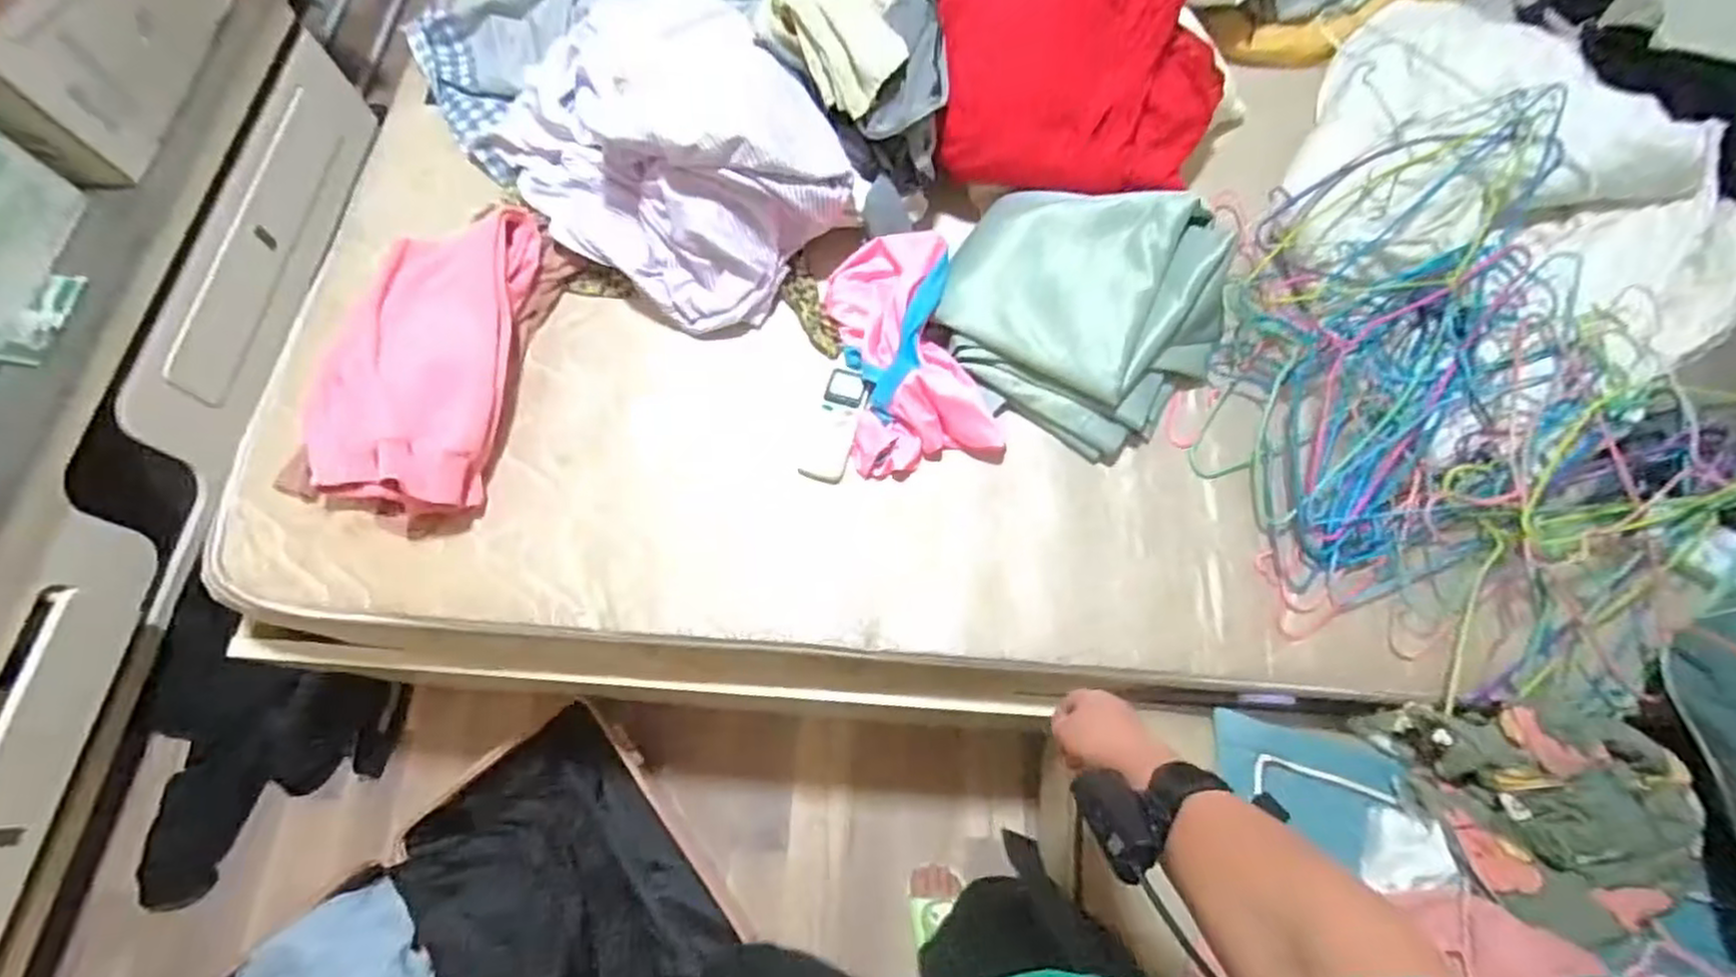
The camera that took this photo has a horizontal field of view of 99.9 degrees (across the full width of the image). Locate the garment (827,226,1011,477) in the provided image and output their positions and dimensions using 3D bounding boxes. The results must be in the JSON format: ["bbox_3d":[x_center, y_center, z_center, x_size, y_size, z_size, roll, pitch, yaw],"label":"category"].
[{"bbox_3d":[0.051,-0.187,0.944,0.176,0.091,0.317,-10,69,-1],"label":"garment"}]

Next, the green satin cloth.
[{"bbox_3d":[0.278,-0.240,0.950,0.351,0.114,0.336,31,73,13],"label":"green satin cloth"}]

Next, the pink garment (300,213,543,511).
[{"bbox_3d":[-0.589,-0.178,0.942,0.253,0.073,0.414,3,69,4],"label":"pink garment"}]

